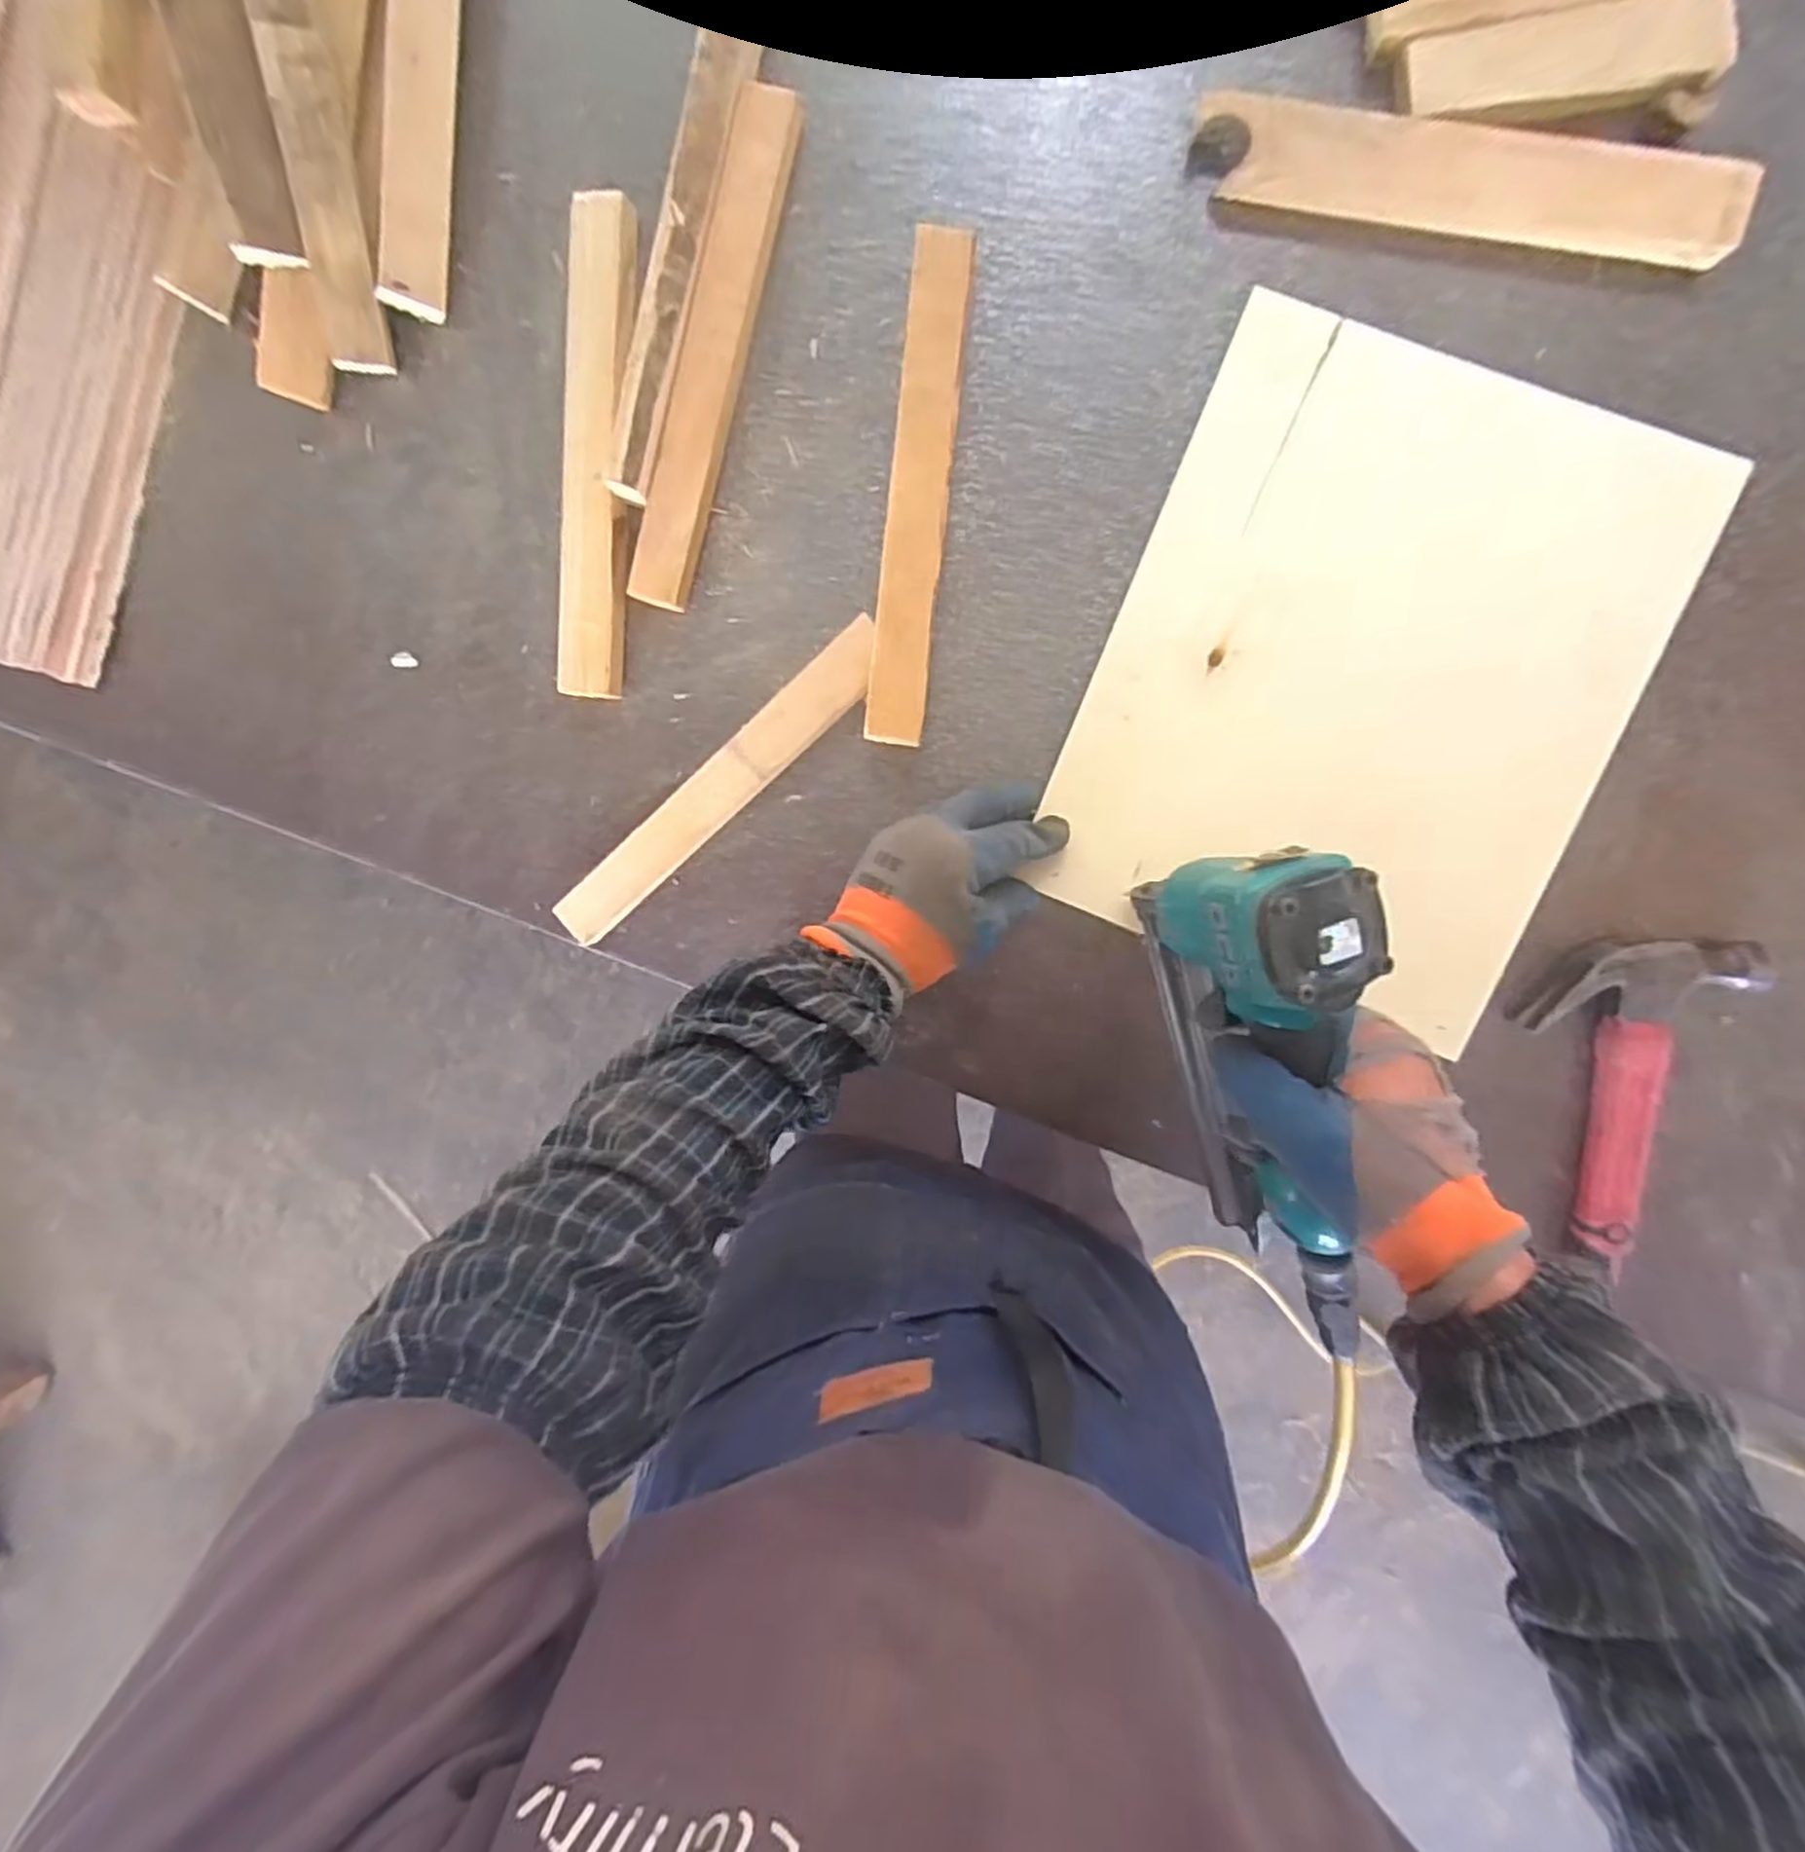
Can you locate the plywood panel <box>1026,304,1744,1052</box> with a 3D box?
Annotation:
[{"bbox_3d":[0.265,-0.142,0.454,0.279,0.011,0.347,22,98,6],"label":"plywood panel"}]

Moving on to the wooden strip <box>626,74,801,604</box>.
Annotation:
[{"bbox_3d":[-0.113,-0.336,0.465,0.038,0.011,0.283,14,100,-19],"label":"wooden strip"}]

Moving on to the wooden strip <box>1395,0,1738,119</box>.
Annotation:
[{"bbox_3d":[0.348,-0.461,0.415,0.160,0.012,0.045,-1,98,6],"label":"wooden strip"}]

